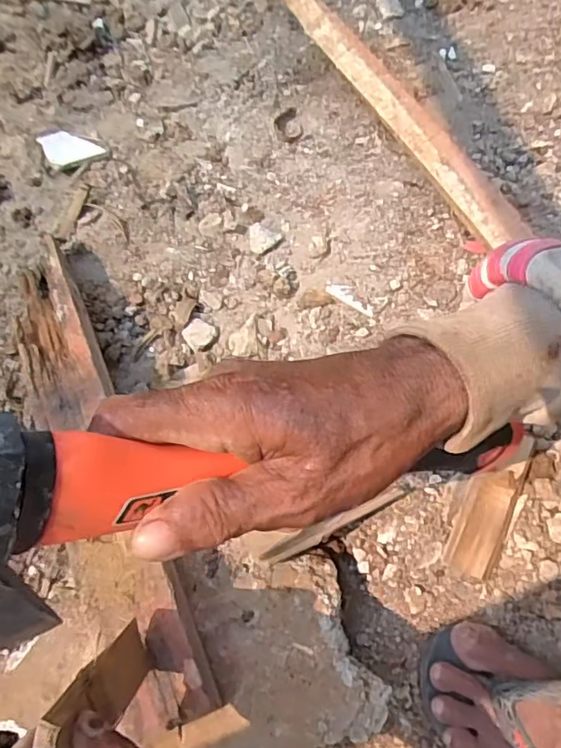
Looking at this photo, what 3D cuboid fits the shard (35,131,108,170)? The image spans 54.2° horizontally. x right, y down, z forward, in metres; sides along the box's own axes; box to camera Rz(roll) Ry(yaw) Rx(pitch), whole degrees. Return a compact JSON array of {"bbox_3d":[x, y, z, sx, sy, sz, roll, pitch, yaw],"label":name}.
[{"bbox_3d":[-0.264,-0.287,0.692,0.066,0.008,0.070,-28,74,-11],"label":"shard"}]

